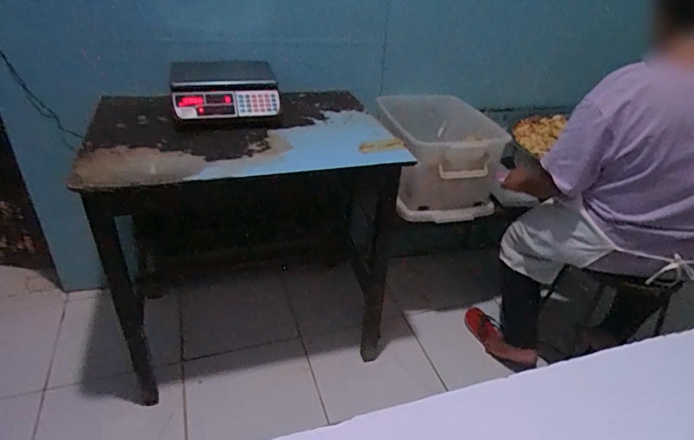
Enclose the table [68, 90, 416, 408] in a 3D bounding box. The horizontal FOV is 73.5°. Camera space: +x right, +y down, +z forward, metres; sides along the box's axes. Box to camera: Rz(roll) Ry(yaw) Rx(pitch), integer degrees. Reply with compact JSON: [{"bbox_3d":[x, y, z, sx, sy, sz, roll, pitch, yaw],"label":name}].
[{"bbox_3d":[-0.298,0.046,1.487,0.838,0.749,0.635,-11,34,-21],"label":"table"}]

